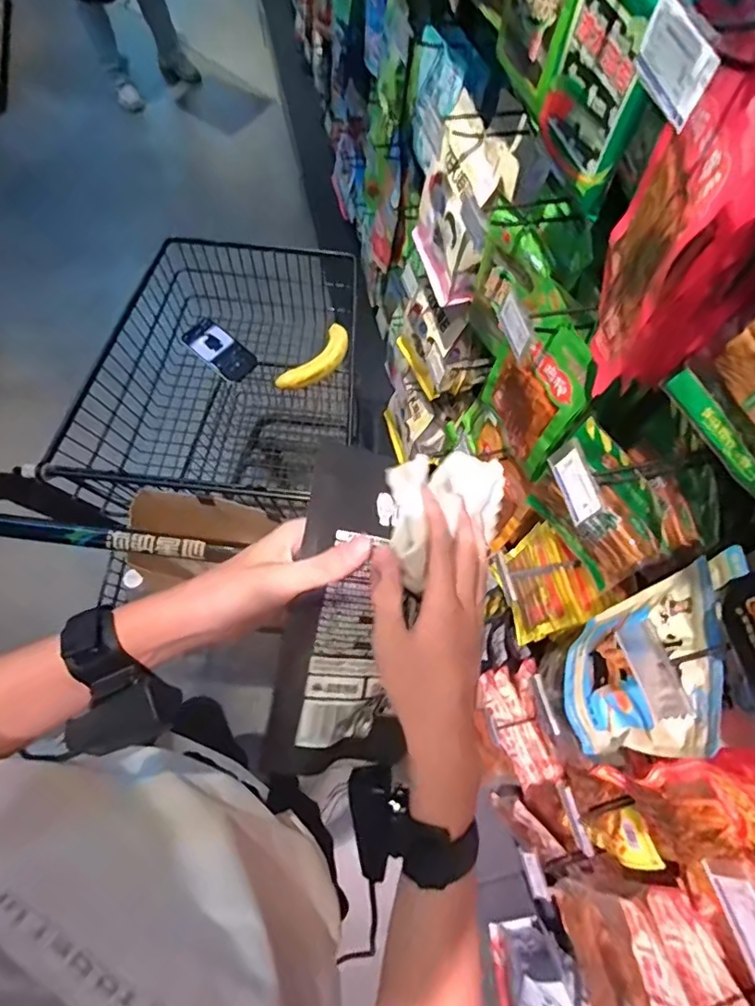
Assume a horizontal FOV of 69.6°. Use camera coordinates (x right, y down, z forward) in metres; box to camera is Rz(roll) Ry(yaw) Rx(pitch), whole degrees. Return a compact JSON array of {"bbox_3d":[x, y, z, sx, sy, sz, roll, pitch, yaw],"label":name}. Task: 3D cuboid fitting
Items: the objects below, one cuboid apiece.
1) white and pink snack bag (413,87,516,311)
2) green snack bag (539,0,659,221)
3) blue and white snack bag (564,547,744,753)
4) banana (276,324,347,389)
[{"bbox_3d":[0.132,-0.467,0.872,0.085,0.239,0.173,-8,67,-6],"label":"white and pink snack bag"},{"bbox_3d":[0.205,-0.393,0.499,0.039,0.173,0.135,-5,67,-4],"label":"green snack bag"},{"bbox_3d":[0.296,0.169,0.609,0.071,0.238,0.201,22,67,8],"label":"blue and white snack bag"},{"bbox_3d":[-0.113,-0.277,1.060,0.066,0.031,0.183,38,70,14],"label":"banana"}]

